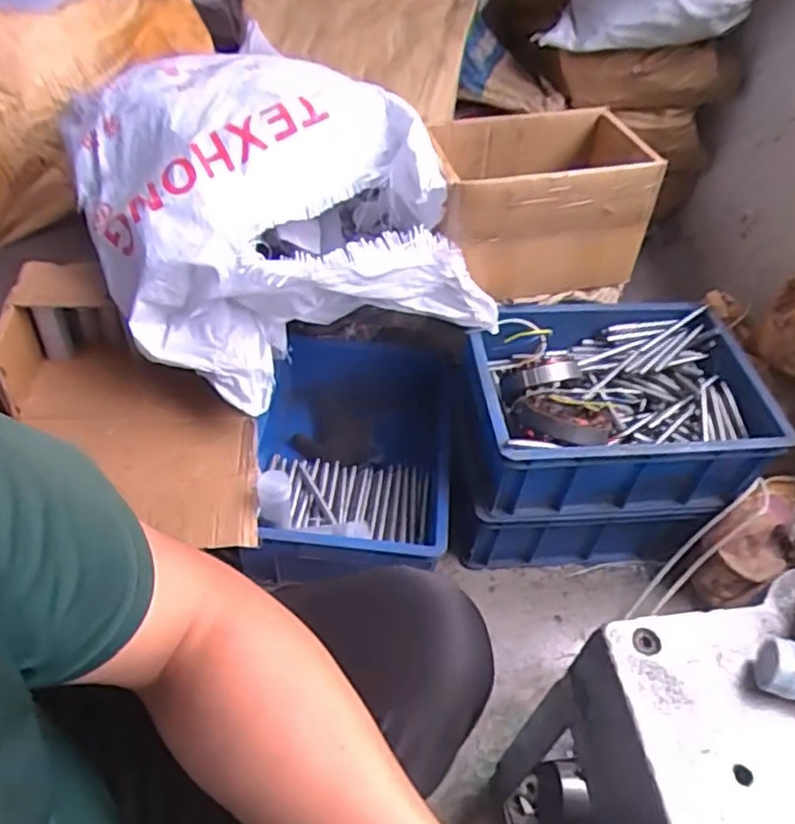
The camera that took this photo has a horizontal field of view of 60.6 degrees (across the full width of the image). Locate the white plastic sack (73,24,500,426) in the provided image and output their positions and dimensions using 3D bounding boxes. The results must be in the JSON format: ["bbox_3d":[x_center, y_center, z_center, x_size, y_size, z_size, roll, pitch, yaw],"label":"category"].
[{"bbox_3d":[-0.214,-0.308,1.005,0.443,0.268,0.615,-21,54,-23],"label":"white plastic sack"}]

